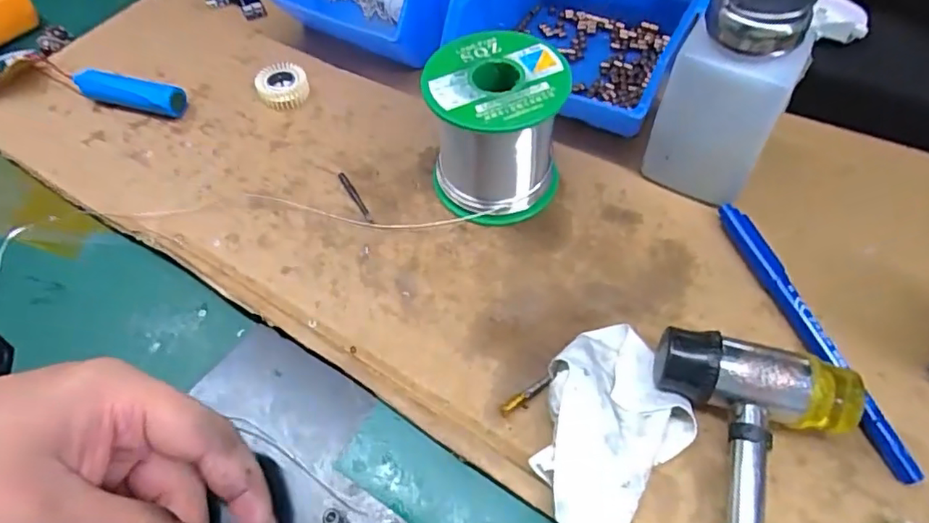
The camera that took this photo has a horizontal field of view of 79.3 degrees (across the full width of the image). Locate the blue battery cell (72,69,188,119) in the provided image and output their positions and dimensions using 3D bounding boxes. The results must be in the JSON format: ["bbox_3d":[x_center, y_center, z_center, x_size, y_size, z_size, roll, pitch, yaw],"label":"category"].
[{"bbox_3d":[-0.211,-0.107,0.357,0.070,0.021,0.015,12,60,10],"label":"blue battery cell"}]

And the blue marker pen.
[{"bbox_3d":[0.156,0.030,0.256,0.012,0.011,0.139,-16,59,-7],"label":"blue marker pen"}]

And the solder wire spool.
[{"bbox_3d":[0.016,-0.067,0.289,0.068,0.069,0.069,-6,59,-1],"label":"solder wire spool"}]

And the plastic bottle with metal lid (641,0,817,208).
[{"bbox_3d":[0.125,-0.080,0.271,0.054,0.102,0.048,25,63,17],"label":"plastic bottle with metal lid"}]

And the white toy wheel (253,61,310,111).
[{"bbox_3d":[-0.114,-0.112,0.357,0.028,0.018,0.028,18,61,13],"label":"white toy wheel"}]

